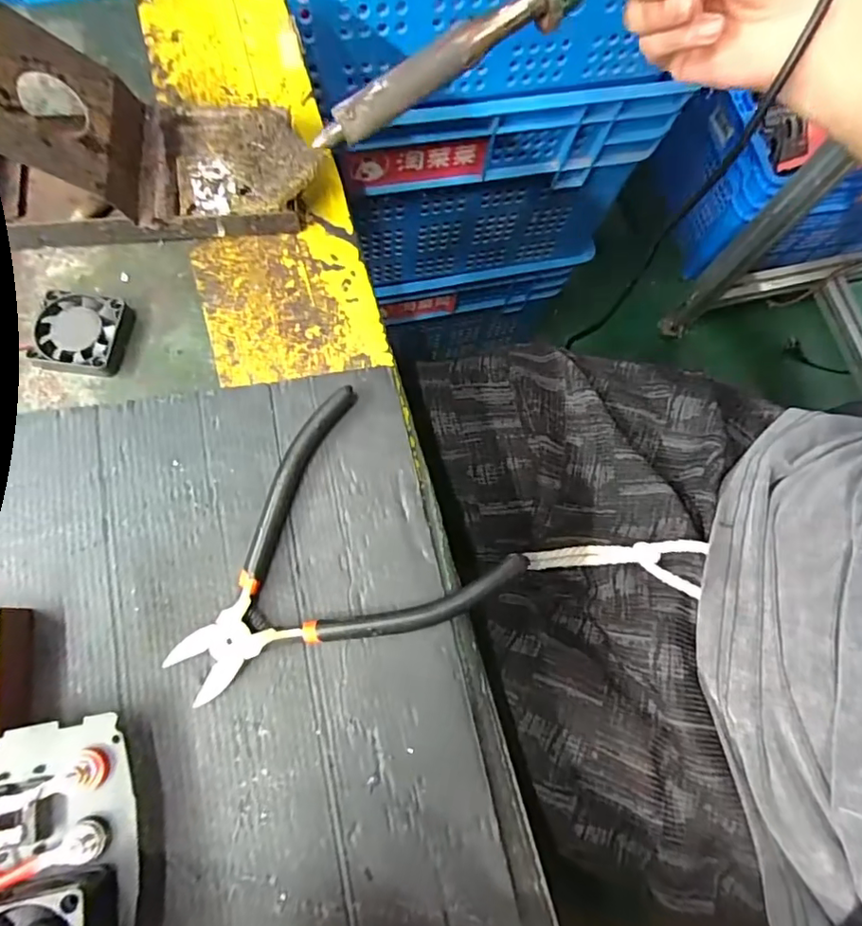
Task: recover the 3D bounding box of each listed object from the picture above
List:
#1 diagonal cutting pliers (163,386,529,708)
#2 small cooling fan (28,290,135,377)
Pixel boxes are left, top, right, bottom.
[{"bbox_3d":[-0.051,0.051,0.252,0.141,0.011,0.120,-42,79,-11],"label":"diagonal cutting pliers"},{"bbox_3d":[-0.179,-0.066,0.279,0.038,0.013,0.041,6,74,-3],"label":"small cooling fan"}]

